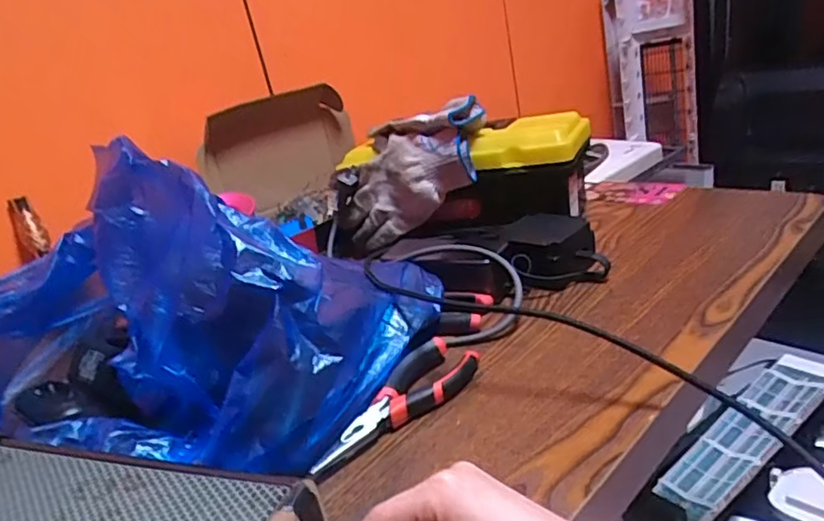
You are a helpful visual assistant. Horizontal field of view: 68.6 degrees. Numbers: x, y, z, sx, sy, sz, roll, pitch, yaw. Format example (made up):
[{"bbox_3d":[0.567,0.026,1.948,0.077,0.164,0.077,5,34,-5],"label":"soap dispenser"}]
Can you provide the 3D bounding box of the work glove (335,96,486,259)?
[{"bbox_3d":[-0.014,-0.105,0.746,0.253,0.118,0.074,-41,8,34],"label":"work glove"}]

